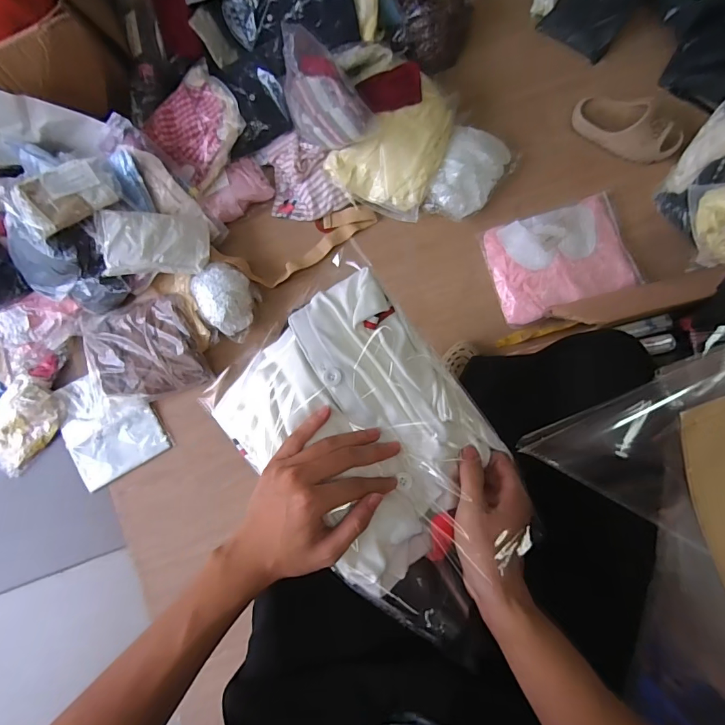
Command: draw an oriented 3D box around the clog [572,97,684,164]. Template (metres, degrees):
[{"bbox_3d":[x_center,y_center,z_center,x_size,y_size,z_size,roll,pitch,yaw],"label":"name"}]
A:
[{"bbox_3d":[0.618,-0.543,0.988,0.254,0.071,0.094,19,85,5],"label":"clog"}]

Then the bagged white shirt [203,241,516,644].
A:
[{"bbox_3d":[0.020,0.078,0.397,0.205,0.052,0.312,-45,83,-2],"label":"bagged white shirt"}]

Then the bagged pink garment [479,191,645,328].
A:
[{"bbox_3d":[0.465,-0.245,0.996,0.322,0.064,0.235,-18,83,1],"label":"bagged pink garment"}]

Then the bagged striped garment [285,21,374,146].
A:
[{"bbox_3d":[-0.080,-0.559,0.900,0.216,0.195,0.112,44,88,7],"label":"bagged striped garment"}]

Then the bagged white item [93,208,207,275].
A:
[{"bbox_3d":[-0.463,-0.269,0.961,0.221,0.029,0.136,-6,89,-21],"label":"bagged white item"}]

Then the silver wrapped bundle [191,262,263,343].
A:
[{"bbox_3d":[-0.321,-0.150,1.002,0.168,0.071,0.141,34,87,6],"label":"silver wrapped bundle"}]

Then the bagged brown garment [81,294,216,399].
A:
[{"bbox_3d":[-0.519,-0.035,0.993,0.282,0.054,0.236,-16,83,1],"label":"bagged brown garment"}]

